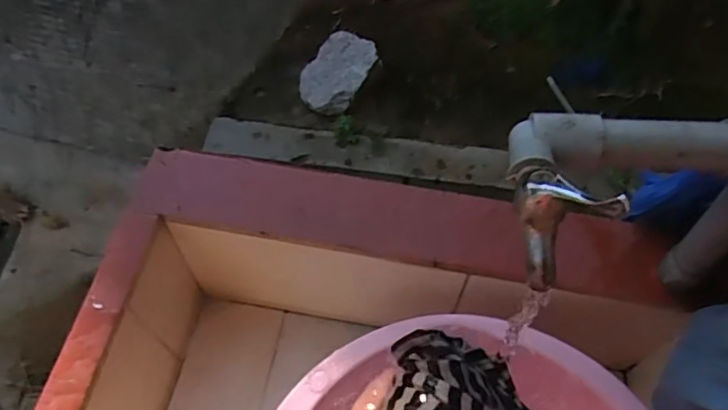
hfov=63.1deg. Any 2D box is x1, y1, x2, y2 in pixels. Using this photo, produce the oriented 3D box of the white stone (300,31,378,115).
[{"bbox_3d":[-0.074,-0.348,1.583,0.164,0.083,0.227,27,63,13],"label":"white stone"}]

